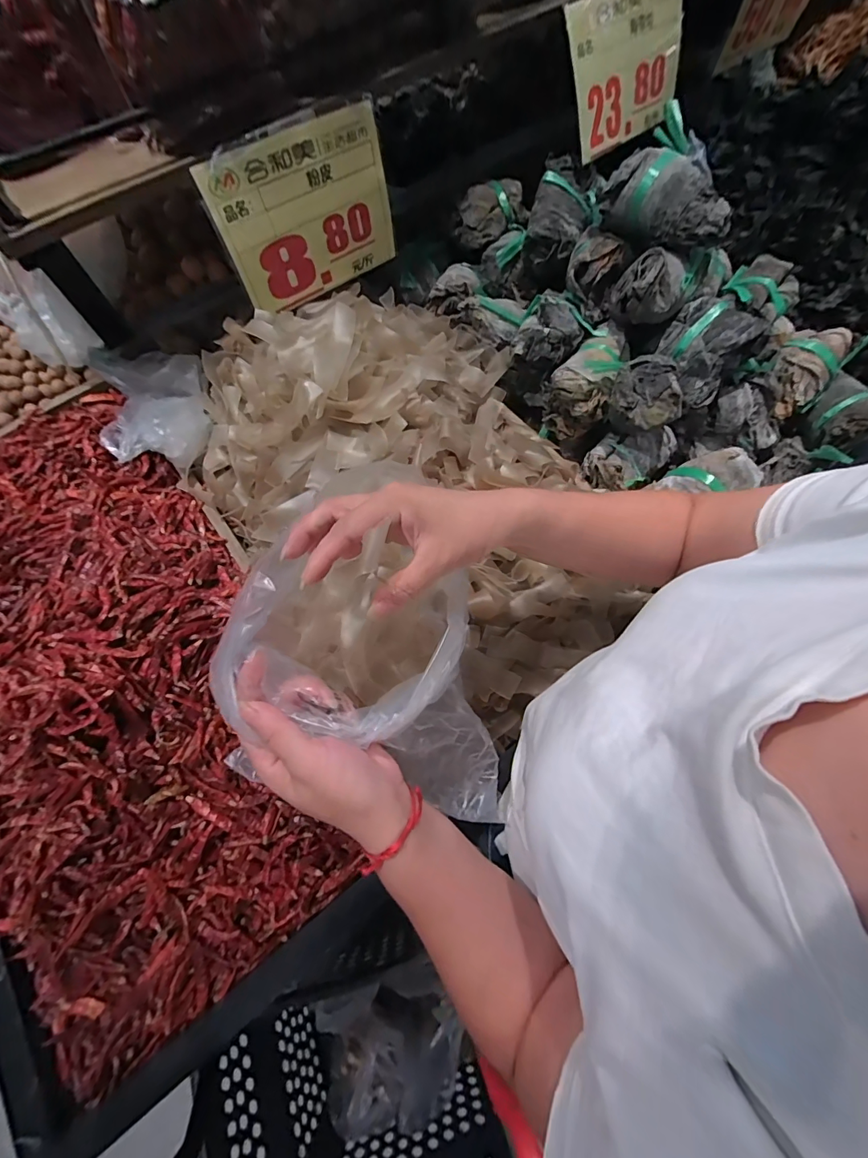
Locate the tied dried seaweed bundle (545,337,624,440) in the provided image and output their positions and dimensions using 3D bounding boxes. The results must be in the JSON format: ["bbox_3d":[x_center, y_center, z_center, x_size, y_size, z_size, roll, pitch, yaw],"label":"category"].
[{"bbox_3d":[0.189,-0.249,0.552,0.079,0.095,0.104,22,68,10],"label":"tied dried seaweed bundle"}]

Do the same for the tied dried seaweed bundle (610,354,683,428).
[{"bbox_3d":[0.245,-0.213,0.491,0.080,0.049,0.061,29,70,12],"label":"tied dried seaweed bundle"}]

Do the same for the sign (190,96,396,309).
[{"bbox_3d":[-0.142,-0.419,0.493,0.211,0.148,0.010,-36,63,-14],"label":"sign"}]

